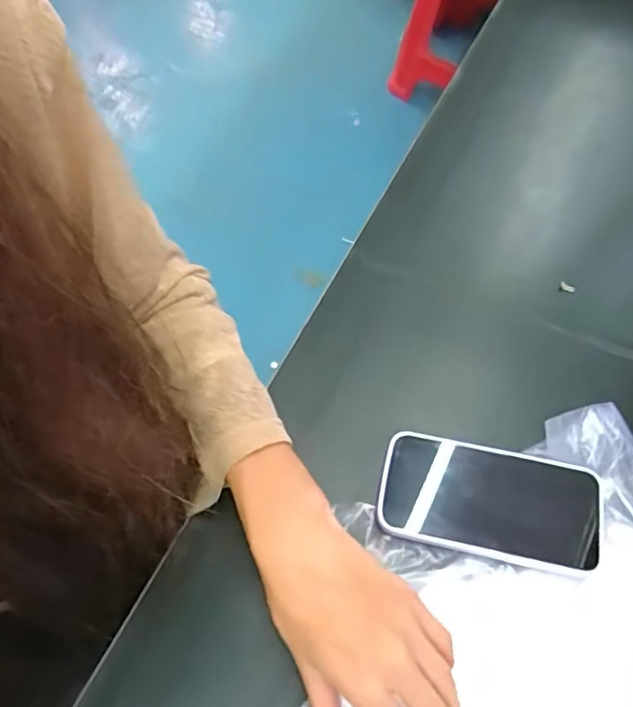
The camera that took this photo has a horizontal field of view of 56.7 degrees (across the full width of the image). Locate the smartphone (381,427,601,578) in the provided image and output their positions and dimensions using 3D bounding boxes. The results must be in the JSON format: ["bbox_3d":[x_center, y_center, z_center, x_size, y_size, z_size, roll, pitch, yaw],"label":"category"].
[{"bbox_3d":[0.121,0.102,0.409,0.149,0.012,0.076,10,63,7],"label":"smartphone"}]

